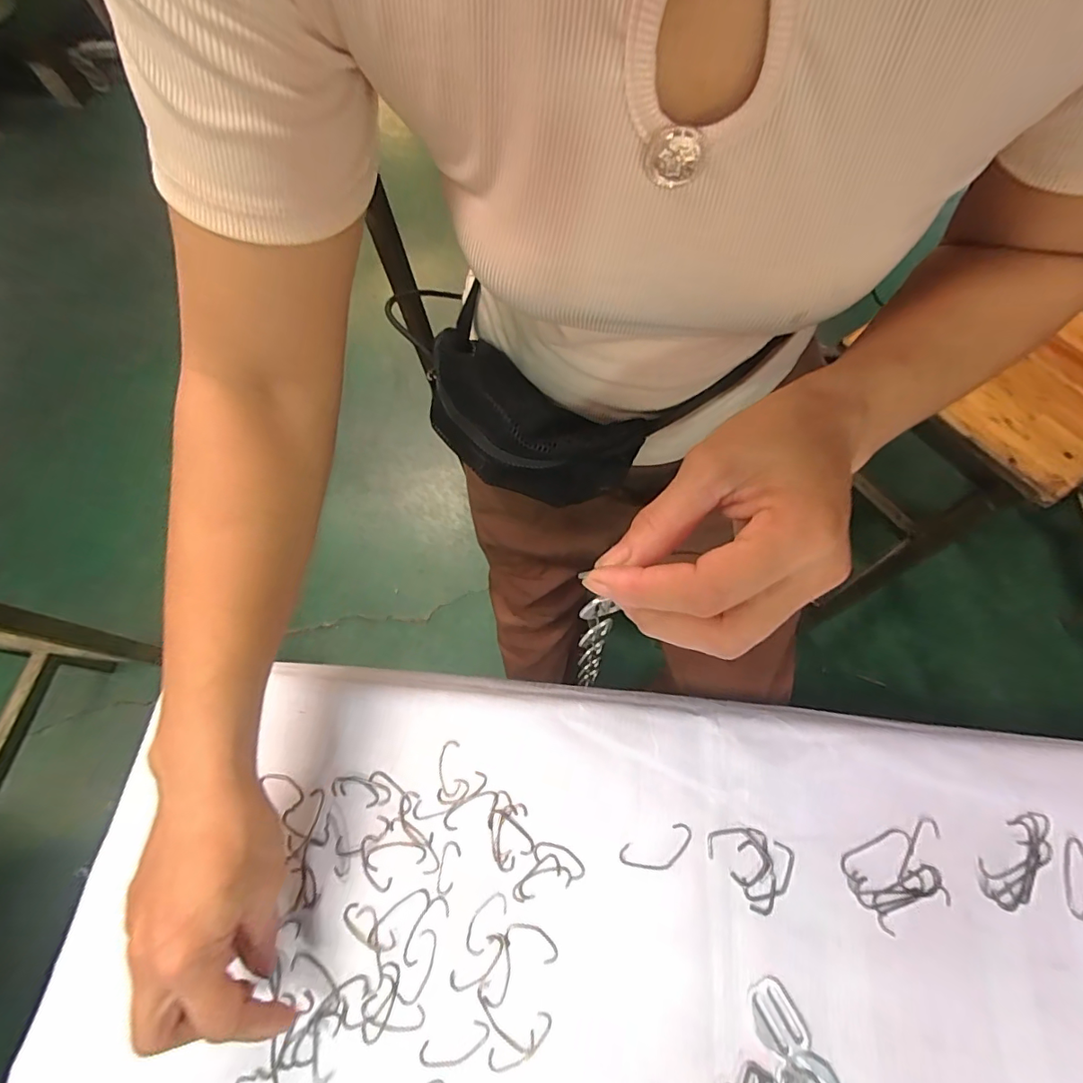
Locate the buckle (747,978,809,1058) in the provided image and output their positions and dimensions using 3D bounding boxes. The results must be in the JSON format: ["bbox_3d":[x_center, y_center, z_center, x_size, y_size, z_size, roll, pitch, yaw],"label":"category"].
[{"bbox_3d":[0.125,0.257,0.271,0.023,0.004,0.032,-25,66,-8],"label":"buckle"}]

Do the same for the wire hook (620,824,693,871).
[{"bbox_3d":[0.070,0.187,0.304,0.046,0.004,0.020,-18,65,-5],"label":"wire hook"}]

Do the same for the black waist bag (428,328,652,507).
[{"bbox_3d":[-0.015,-0.090,0.404,0.168,0.084,0.089,31,71,16],"label":"black waist bag"}]

